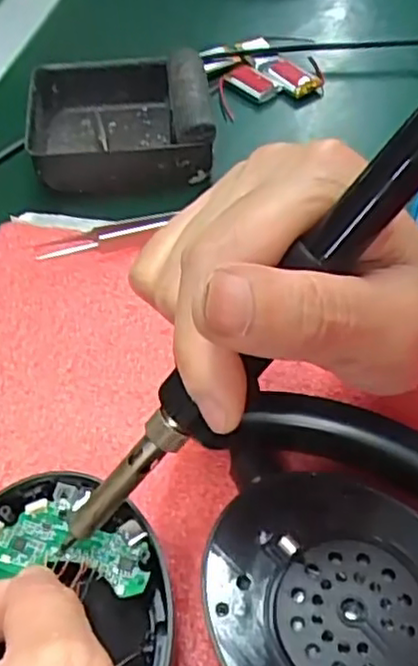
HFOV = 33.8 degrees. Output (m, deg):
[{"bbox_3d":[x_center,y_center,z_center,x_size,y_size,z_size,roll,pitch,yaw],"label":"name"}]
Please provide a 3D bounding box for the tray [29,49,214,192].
[{"bbox_3d":[-0.049,-0.117,0.367,0.094,0.034,0.085,-8,53,-5],"label":"tray"}]

